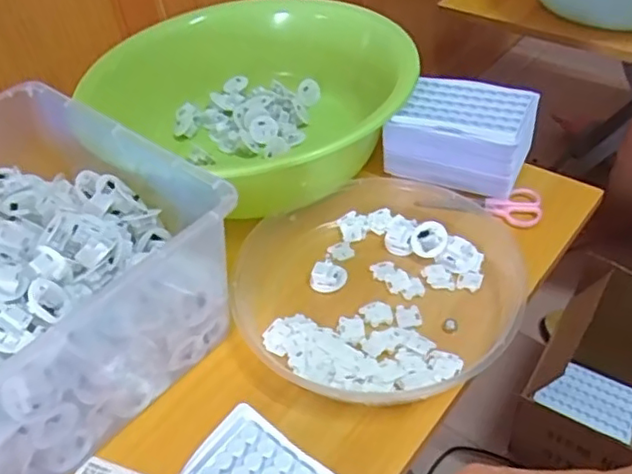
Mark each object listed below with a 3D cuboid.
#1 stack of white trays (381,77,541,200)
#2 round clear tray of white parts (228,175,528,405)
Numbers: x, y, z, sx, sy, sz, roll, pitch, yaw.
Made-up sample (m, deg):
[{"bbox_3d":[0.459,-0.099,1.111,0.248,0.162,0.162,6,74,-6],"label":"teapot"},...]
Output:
[{"bbox_3d":[0.149,-0.104,0.620,0.133,0.071,0.091,16,49,22],"label":"stack of white trays"},{"bbox_3d":[0.049,0.038,0.521,0.229,0.043,0.247,-3,44,3],"label":"round clear tray of white parts"}]

